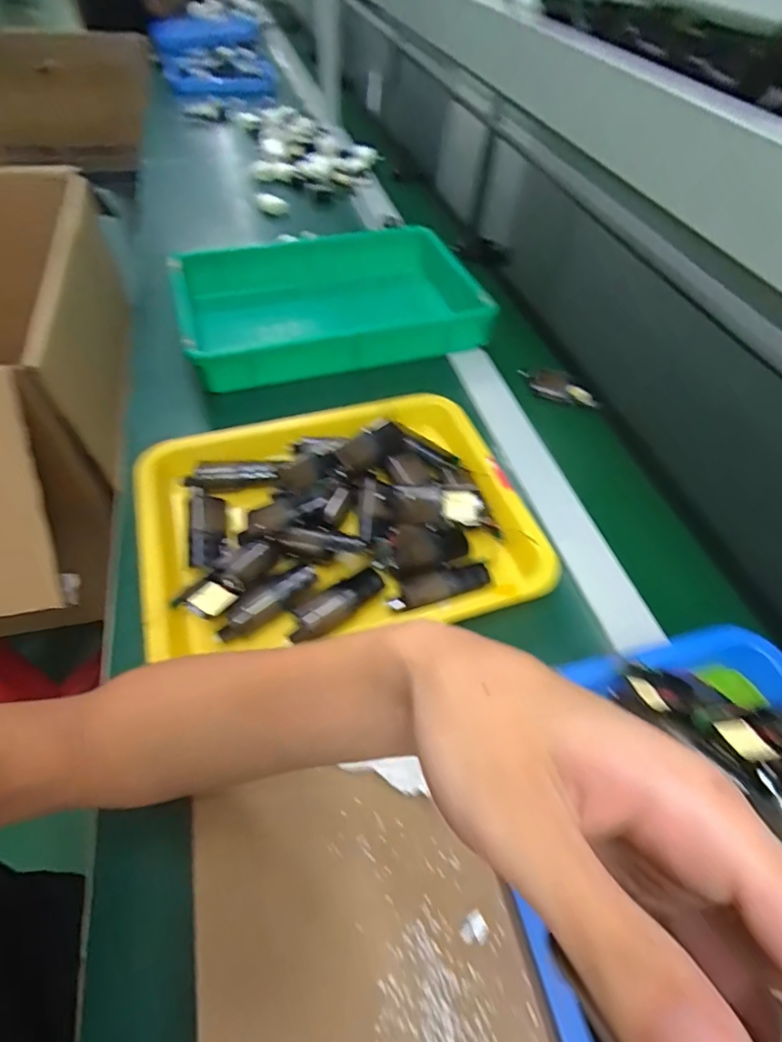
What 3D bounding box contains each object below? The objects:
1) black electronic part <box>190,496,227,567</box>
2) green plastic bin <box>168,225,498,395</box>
[{"bbox_3d":[-0.161,0.006,0.443,0.026,0.017,0.077,-7,53,-9],"label":"black electronic part"},{"bbox_3d":[-0.082,-0.283,0.676,0.367,0.081,0.247,-12,54,-13],"label":"green plastic bin"}]

